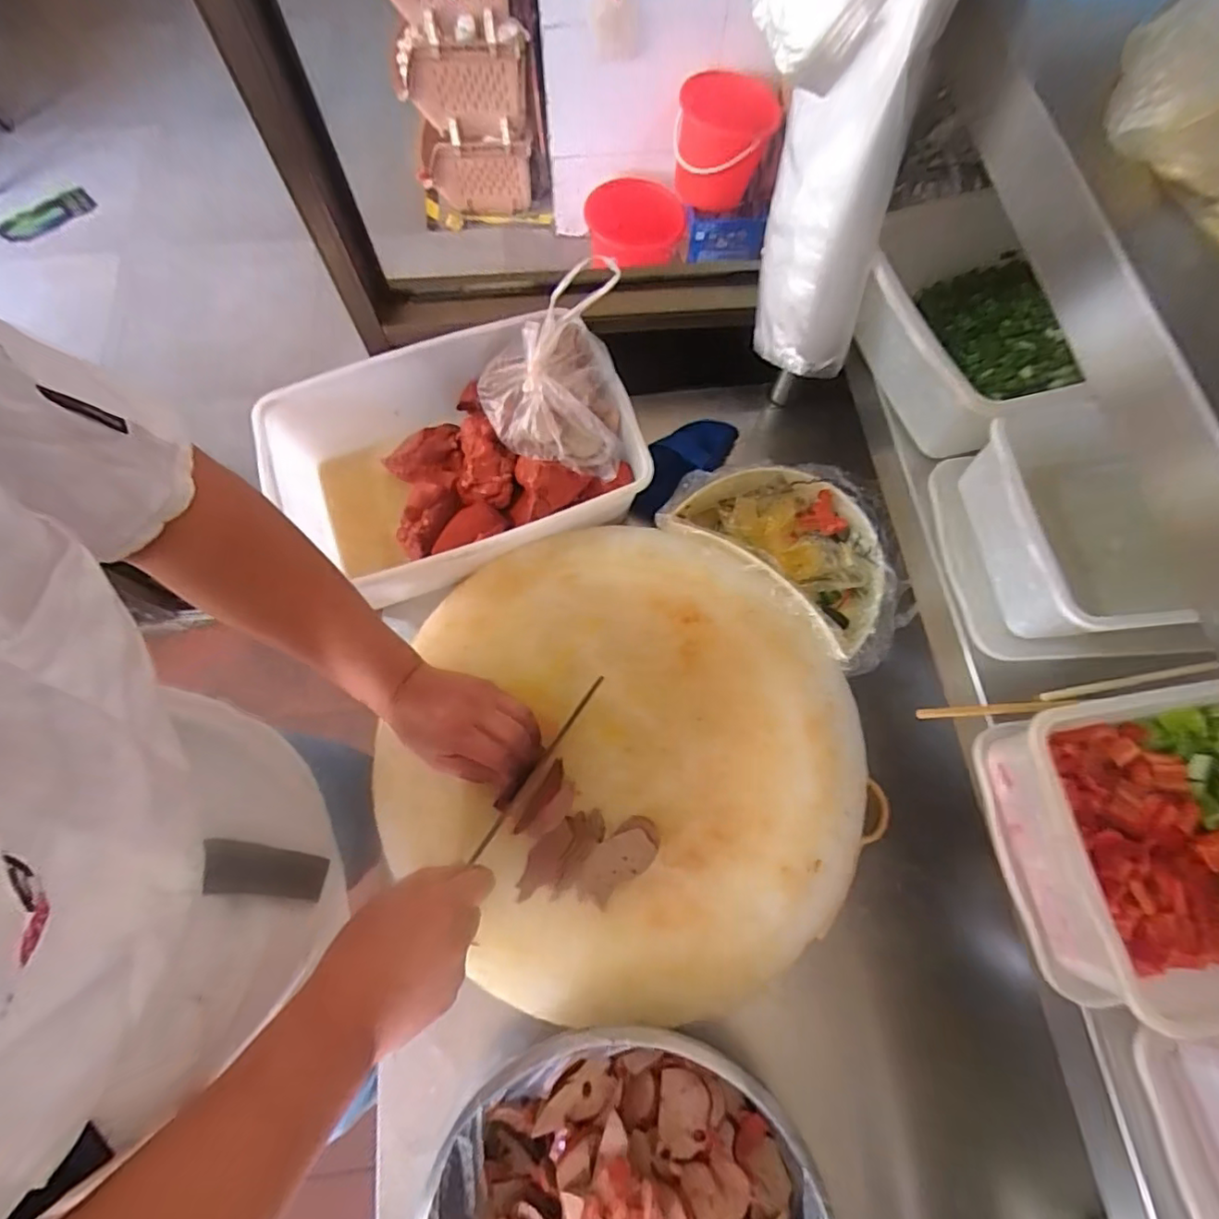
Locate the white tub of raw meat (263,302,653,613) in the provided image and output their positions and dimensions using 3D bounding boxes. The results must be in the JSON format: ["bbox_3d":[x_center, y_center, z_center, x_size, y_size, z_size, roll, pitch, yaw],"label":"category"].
[{"bbox_3d":[-0.168,-0.174,0.680,0.387,0.133,0.273,-23,73,-8],"label":"white tub of raw meat"}]

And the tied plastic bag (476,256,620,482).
[{"bbox_3d":[-0.069,-0.251,0.645,0.159,0.137,0.180,-3,71,-2],"label":"tied plastic bag"}]

